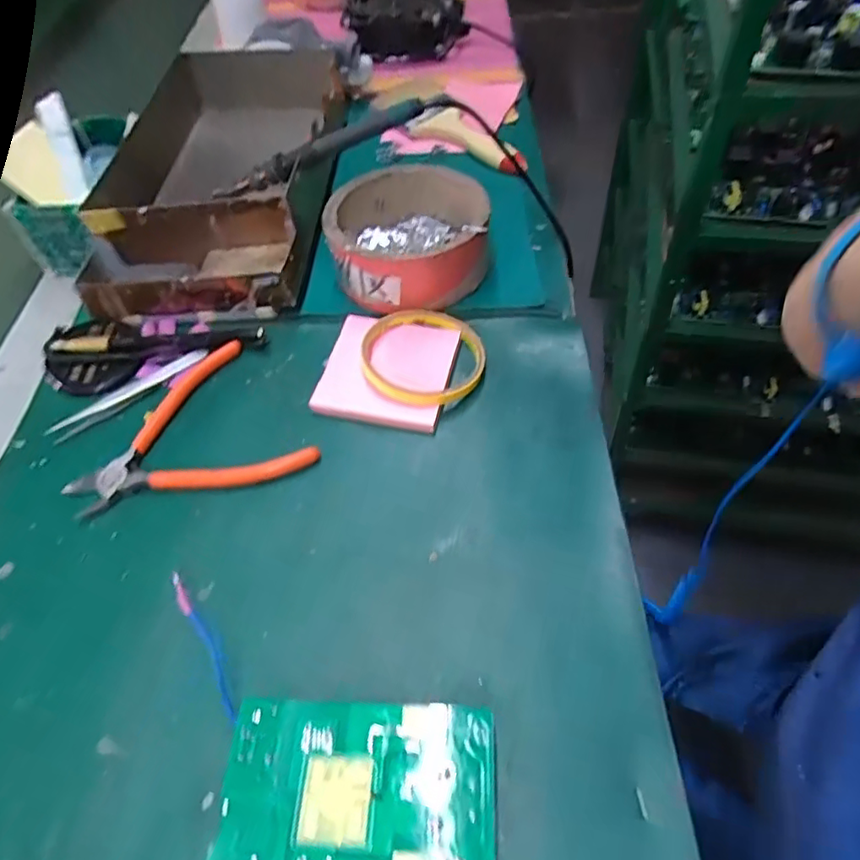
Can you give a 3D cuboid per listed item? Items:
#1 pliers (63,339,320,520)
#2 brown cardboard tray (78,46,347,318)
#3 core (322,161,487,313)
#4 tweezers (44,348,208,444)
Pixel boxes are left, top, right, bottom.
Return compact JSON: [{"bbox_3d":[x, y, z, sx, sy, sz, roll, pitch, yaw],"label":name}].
[{"bbox_3d":[-0.156,-0.008,0.395,0.149,0.008,0.116,-12,54,-5],"label":"pliers"},{"bbox_3d":[-0.172,-0.232,0.521,0.172,0.067,0.326,-2,54,2],"label":"brown cardboard tray"},{"bbox_3d":[-0.016,-0.149,0.458,0.116,0.051,0.123,0,54,4],"label":"core"},{"bbox_3d":[-0.209,-0.028,0.415,0.113,0.004,0.015,-34,59,-19],"label":"tweezers"}]

